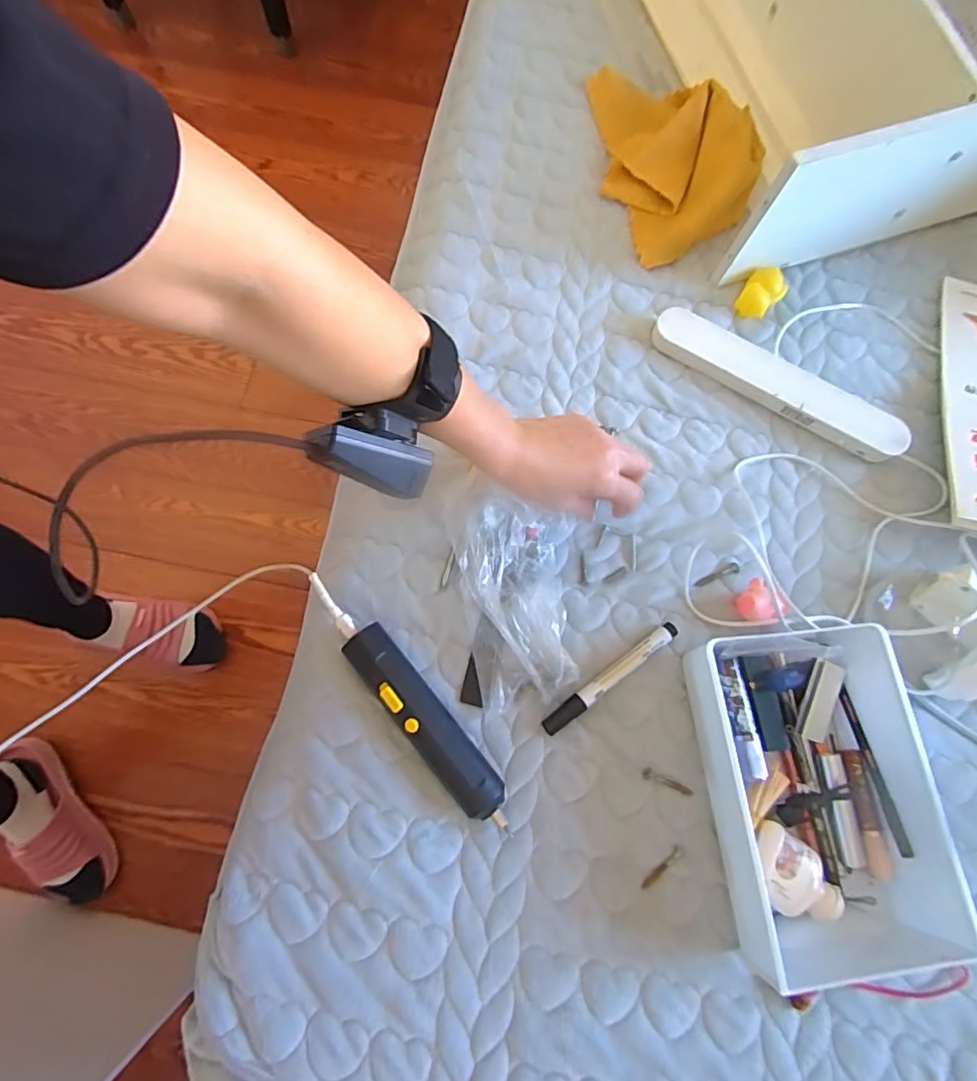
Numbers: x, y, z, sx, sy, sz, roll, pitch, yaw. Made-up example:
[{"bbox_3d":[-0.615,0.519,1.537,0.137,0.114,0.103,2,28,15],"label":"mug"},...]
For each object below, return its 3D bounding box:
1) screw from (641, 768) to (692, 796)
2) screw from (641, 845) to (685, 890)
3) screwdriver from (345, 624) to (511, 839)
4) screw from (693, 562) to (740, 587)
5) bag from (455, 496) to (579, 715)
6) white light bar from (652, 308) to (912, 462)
[{"bbox_3d":[0.142,0.192,0.433,0.041,0.004,0.009,22,77,6],"label":"screw"},{"bbox_3d":[0.132,0.248,0.416,0.042,0.007,0.010,-41,79,-10],"label":"screw"},{"bbox_3d":[-0.045,0.142,0.418,0.039,0.036,0.179,-38,80,-9],"label":"screwdriver"},{"bbox_3d":[0.204,0.032,0.489,0.045,0.004,0.010,-26,77,-6],"label":"screw"},{"bbox_3d":[0.023,0.050,0.433,0.090,0.056,0.157,2,77,-1],"label":"bag"},{"bbox_3d":[0.278,-0.153,0.528,0.249,0.029,0.040,31,78,6],"label":"white light bar"}]

